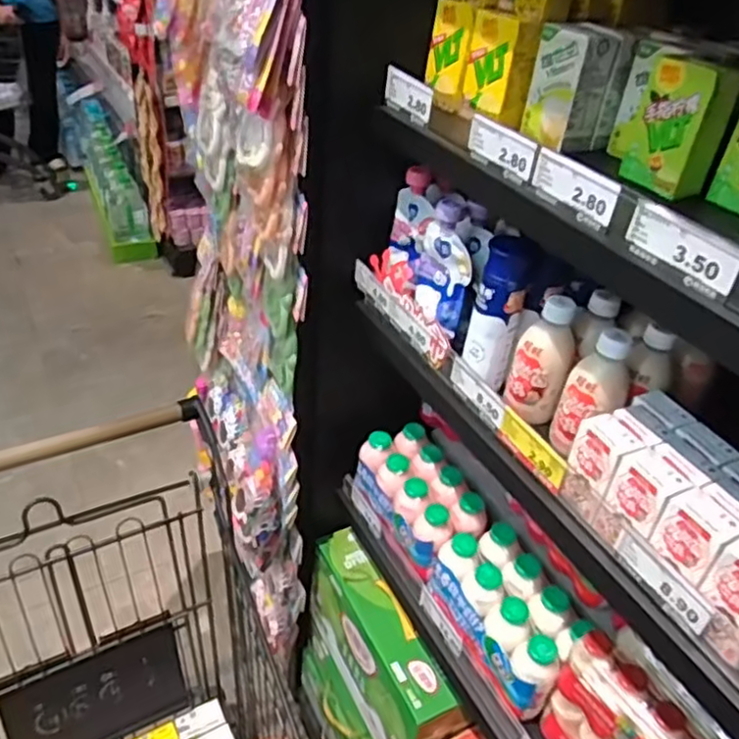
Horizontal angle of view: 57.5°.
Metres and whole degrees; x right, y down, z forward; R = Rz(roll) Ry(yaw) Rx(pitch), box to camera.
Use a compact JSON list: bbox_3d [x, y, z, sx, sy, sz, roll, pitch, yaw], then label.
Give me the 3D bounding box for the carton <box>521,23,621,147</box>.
[{"bbox_3d":[0.197,-0.281,0.668,0.046,0.105,0.063,-12,40,-24],"label":"carton"}]

